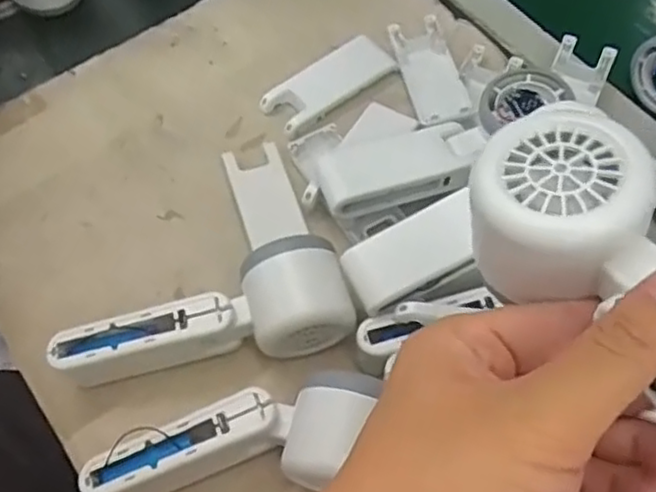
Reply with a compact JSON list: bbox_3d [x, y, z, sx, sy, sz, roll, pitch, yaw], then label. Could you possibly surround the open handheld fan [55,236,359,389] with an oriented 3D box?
[{"bbox_3d":[-0.070,0.039,0.392,0.168,0.052,0.063,-7,62,-3],"label":"open handheld fan"}]

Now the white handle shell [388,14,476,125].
[{"bbox_3d":[0.075,-0.132,0.503,0.039,0.012,0.092,-14,62,-7],"label":"white handle shell"}]

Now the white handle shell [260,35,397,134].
[{"bbox_3d":[0.000,-0.122,0.502,0.101,0.008,0.042,-36,67,-17],"label":"white handle shell"}]

